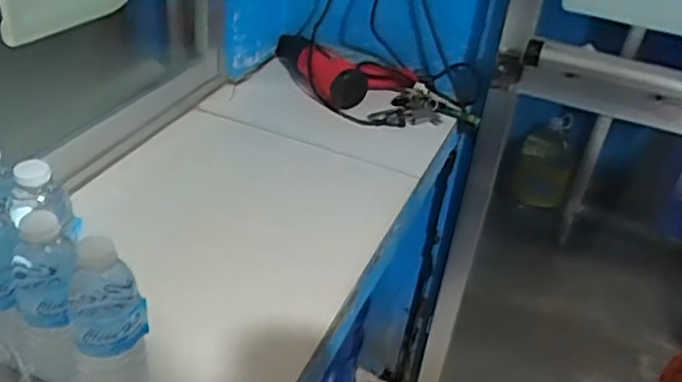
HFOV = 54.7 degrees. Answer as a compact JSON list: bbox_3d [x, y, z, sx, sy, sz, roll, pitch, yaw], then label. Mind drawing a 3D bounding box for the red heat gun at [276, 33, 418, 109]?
[{"bbox_3d":[0.001,-0.250,1.264,0.189,0.068,0.254,-12,39,-25],"label":"red heat gun"}]

